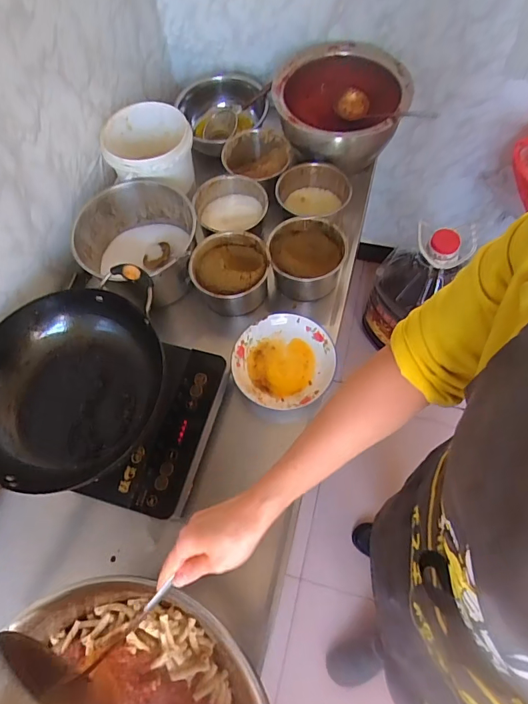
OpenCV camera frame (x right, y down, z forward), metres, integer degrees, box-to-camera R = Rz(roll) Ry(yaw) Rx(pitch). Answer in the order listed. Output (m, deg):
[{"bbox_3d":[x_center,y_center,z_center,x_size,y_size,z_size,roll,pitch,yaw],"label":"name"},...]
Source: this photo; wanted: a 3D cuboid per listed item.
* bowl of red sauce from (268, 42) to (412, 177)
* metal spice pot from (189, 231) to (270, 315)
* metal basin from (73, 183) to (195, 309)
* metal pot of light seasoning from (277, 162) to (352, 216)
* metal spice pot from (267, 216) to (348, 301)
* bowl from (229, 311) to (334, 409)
[{"bbox_3d":[0.155,-0.504,0.916,0.269,0.152,0.217,9,65,7],"label":"bowl of red sauce"},{"bbox_3d":[-0.065,-0.151,0.857,0.144,0.091,0.144,-1,64,3],"label":"metal spice pot"},{"bbox_3d":[-0.244,-0.210,0.872,0.214,0.136,0.215,-1,64,3],"label":"metal basin"},{"bbox_3d":[0.101,-0.321,0.913,0.145,0.104,0.151,-1,64,3],"label":"metal pot of light seasoning"},{"bbox_3d":[0.083,-0.179,0.855,0.144,0.094,0.143,-1,64,3],"label":"metal spice pot"},{"bbox_3d":[0.036,0.017,0.791,0.183,0.036,0.169,-1,64,3],"label":"bowl"}]

